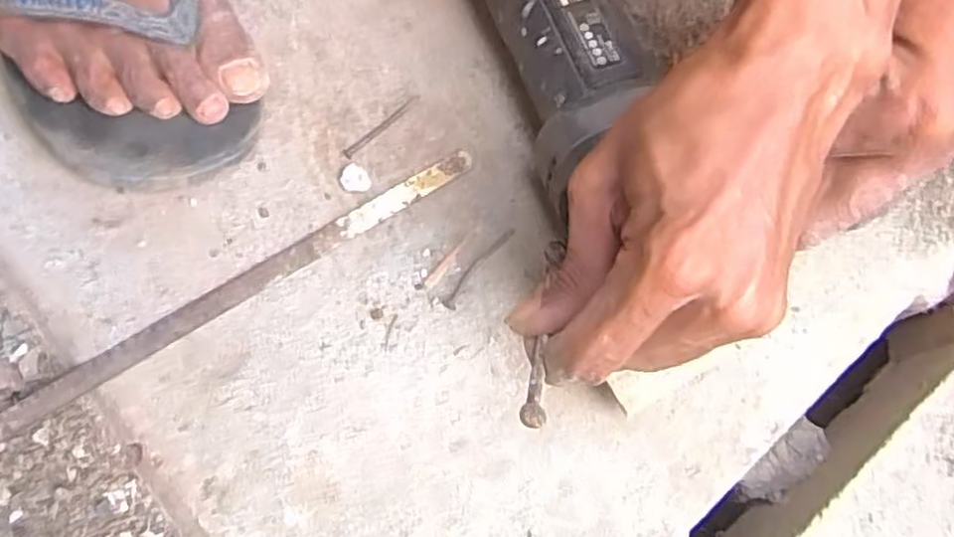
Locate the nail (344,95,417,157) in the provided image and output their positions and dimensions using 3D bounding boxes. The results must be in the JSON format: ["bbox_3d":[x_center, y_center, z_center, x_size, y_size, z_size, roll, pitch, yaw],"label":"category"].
[{"bbox_3d":[-0.050,-0.074,0.376,0.050,0.004,0.005,-43,79,-12],"label":"nail"}]

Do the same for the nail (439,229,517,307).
[{"bbox_3d":[0.001,-0.001,0.351,0.007,0.004,0.050,39,77,10],"label":"nail"}]

